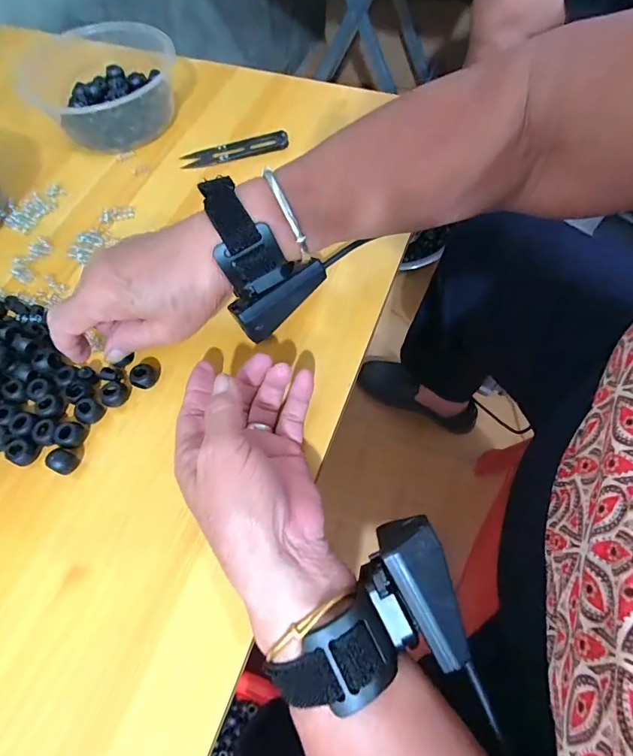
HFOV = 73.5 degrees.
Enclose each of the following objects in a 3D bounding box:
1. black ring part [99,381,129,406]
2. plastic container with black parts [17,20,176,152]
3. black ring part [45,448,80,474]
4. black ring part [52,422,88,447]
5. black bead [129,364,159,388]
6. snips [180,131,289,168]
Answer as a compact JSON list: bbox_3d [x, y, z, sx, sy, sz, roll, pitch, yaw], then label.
[{"bbox_3d":[-0.137,0.012,0.287,0.016,0.015,0.016,1,63,3],"label":"black ring part"},{"bbox_3d":[-0.207,-0.285,0.420,0.138,0.043,0.150,-17,64,-7],"label":"plastic container with black parts"},{"bbox_3d":[-0.159,0.053,0.266,0.014,0.017,0.014,-1,63,2],"label":"black ring part"},{"bbox_3d":[-0.159,0.037,0.275,0.015,0.014,0.016,-1,63,2],"label":"black ring part"},{"bbox_3d":[-0.118,-0.001,0.292,0.013,0.017,0.017,41,71,20],"label":"black bead"},{"bbox_3d":[-0.077,-0.215,0.399,0.099,0.014,0.019,-9,63,-2],"label":"snips"}]

